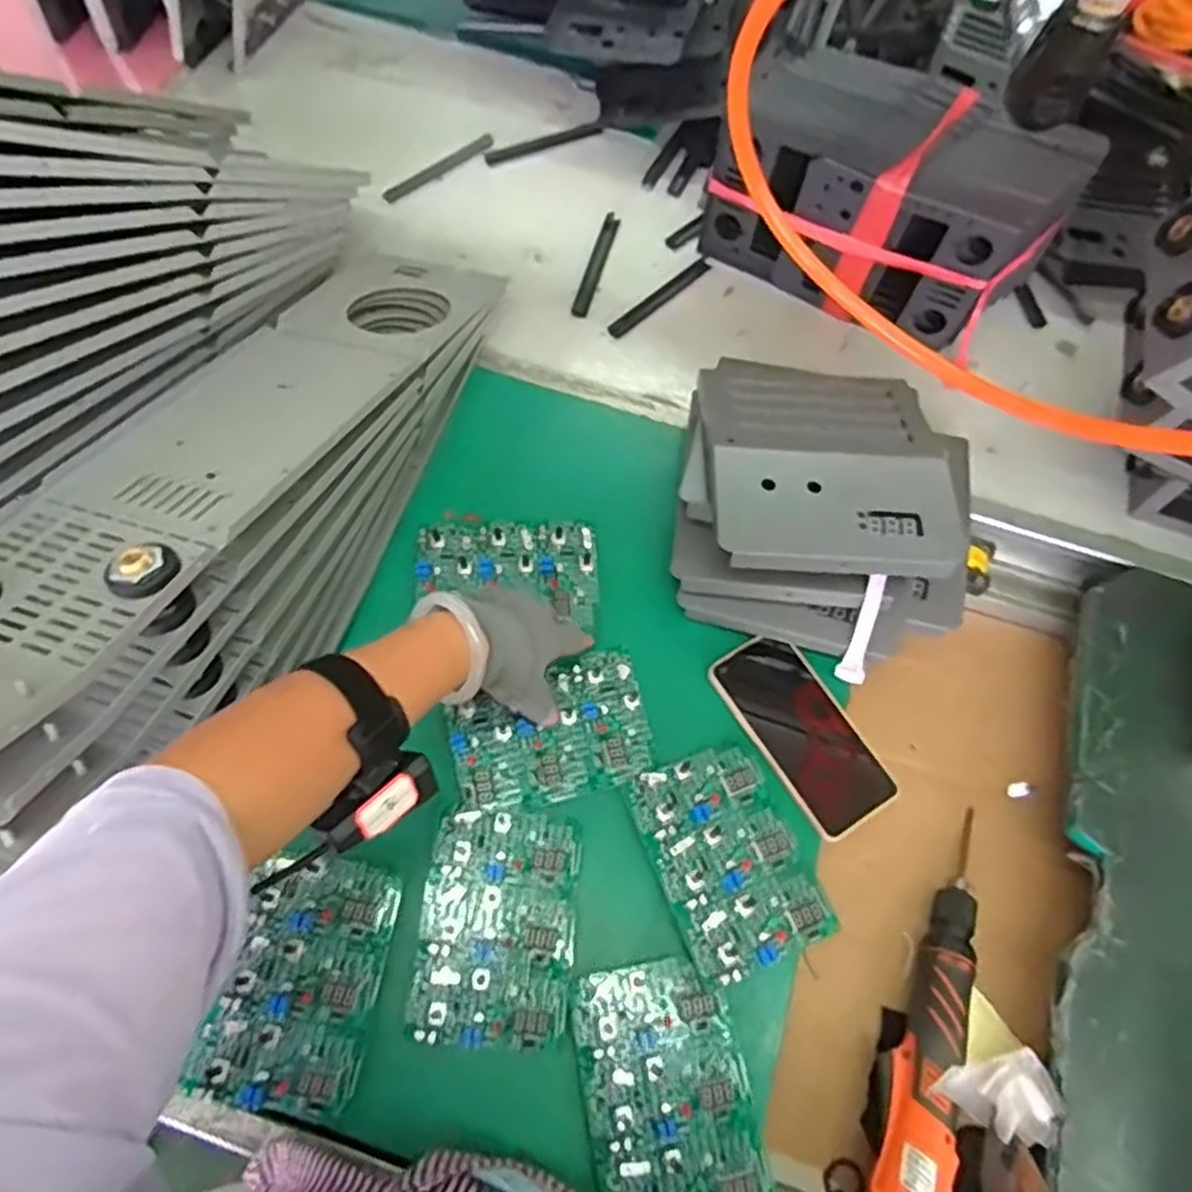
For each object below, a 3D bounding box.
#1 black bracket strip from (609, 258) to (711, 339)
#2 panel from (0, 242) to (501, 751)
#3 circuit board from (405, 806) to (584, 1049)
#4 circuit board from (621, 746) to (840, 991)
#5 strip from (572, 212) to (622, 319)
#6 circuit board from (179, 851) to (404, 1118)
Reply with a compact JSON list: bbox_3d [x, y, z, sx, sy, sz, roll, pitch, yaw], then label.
[{"bbox_3d":[0.066,-0.309,0.787,0.143,0.004,0.018,-41,74,-19],"label":"black bracket strip"},{"bbox_3d":[-0.246,-0.124,0.535,0.144,0.016,0.562,13,47,14],"label":"panel"},{"bbox_3d":[-0.065,0.221,0.517,0.101,0.005,0.145,7,66,0],"label":"circuit board"},{"bbox_3d":[0.094,0.184,0.539,0.098,0.012,0.146,-20,69,-12],"label":"circuit board"},{"bbox_3d":[0.001,-0.347,0.798,0.016,0.008,0.151,15,66,3],"label":"strip"},{"bbox_3d":[-0.189,0.249,0.497,0.092,0.014,0.147,10,66,1],"label":"circuit board"}]

